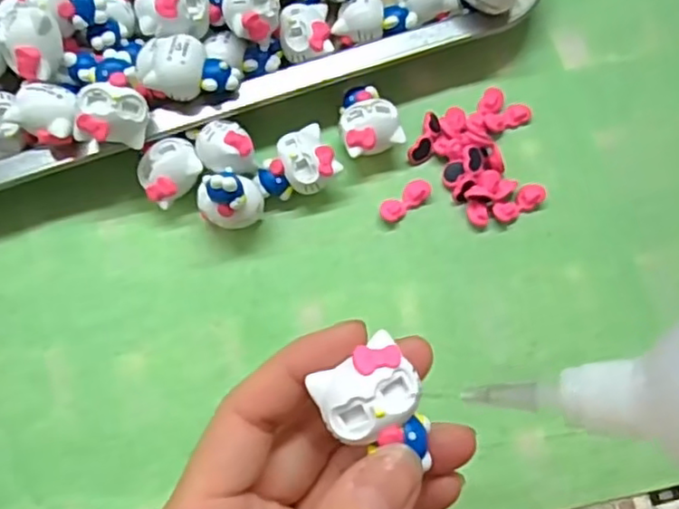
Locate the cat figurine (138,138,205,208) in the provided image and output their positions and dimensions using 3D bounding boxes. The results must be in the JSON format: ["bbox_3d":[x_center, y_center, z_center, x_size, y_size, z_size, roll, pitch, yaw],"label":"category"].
[{"bbox_3d":[-0.068,-0.032,0.266,0.024,0.020,0.020,-36,78,-10],"label":"cat figurine"}]

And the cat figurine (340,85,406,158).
[{"bbox_3d":[0.011,-0.056,0.273,0.024,0.020,0.031,-16,76,-6],"label":"cat figurine"}]

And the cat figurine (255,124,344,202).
[{"bbox_3d":[-0.018,-0.035,0.268,0.032,0.020,0.024,-32,78,-10],"label":"cat figurine"}]

